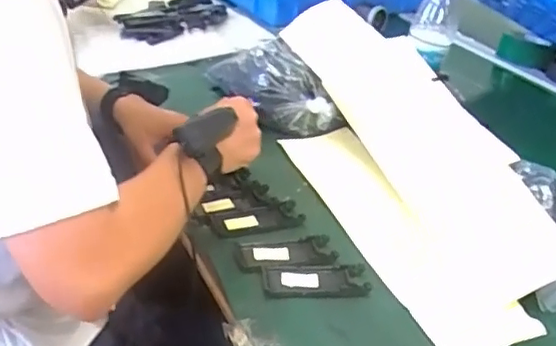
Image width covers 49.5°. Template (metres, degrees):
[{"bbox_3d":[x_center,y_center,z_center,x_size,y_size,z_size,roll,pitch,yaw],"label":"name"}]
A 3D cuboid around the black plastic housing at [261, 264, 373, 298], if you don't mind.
[{"bbox_3d":[0.037,0.105,0.592,0.101,0.007,0.042,1,31,-5],"label":"black plastic housing"}]

